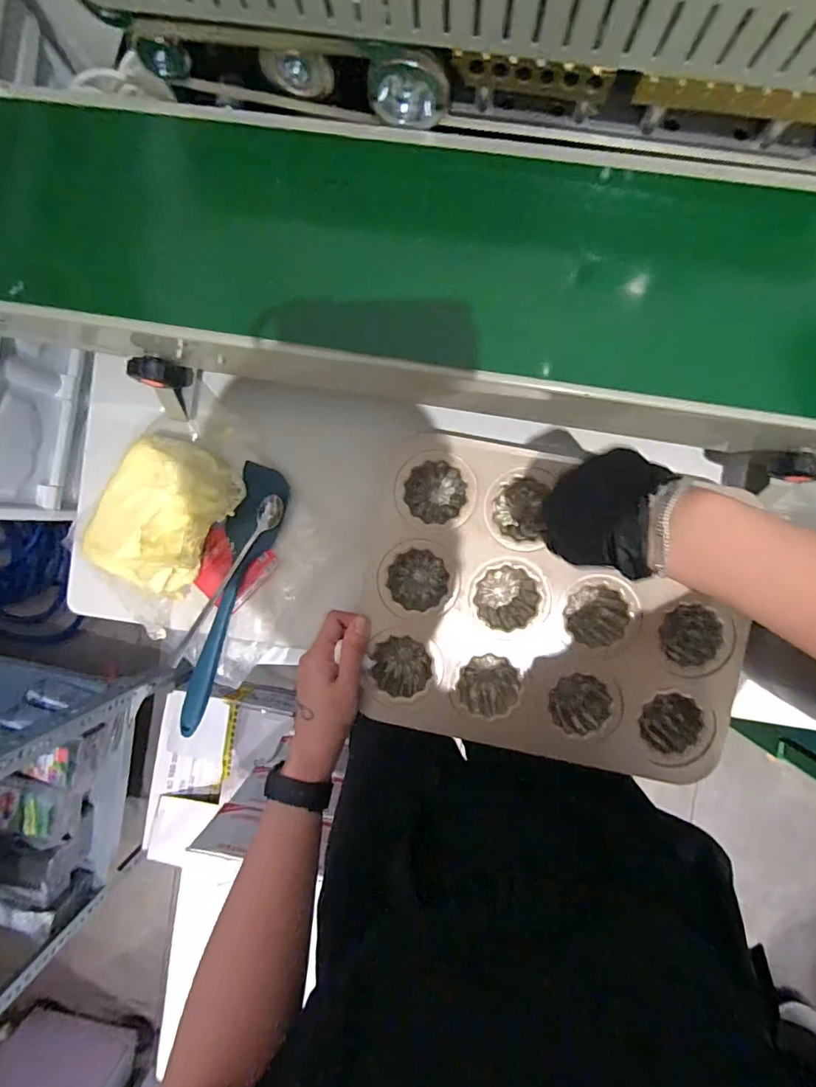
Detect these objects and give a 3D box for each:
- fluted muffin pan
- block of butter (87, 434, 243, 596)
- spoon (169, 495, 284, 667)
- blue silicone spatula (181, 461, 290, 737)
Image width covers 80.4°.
[{"bbox_3d":[0.131,0.069,0.435,0.327,0.060,0.281,10,92,3],"label":"fluted muffin pan"},{"bbox_3d":[-0.220,-0.027,0.445,0.095,0.067,0.135,34,93,2],"label":"block of butter"},{"bbox_3d":[-0.180,0.038,0.466,0.022,0.024,0.201,36,93,1],"label":"spoon"},{"bbox_3d":[-0.173,0.057,0.465,0.049,0.034,0.270,17,92,2],"label":"blue silicone spatula"}]

